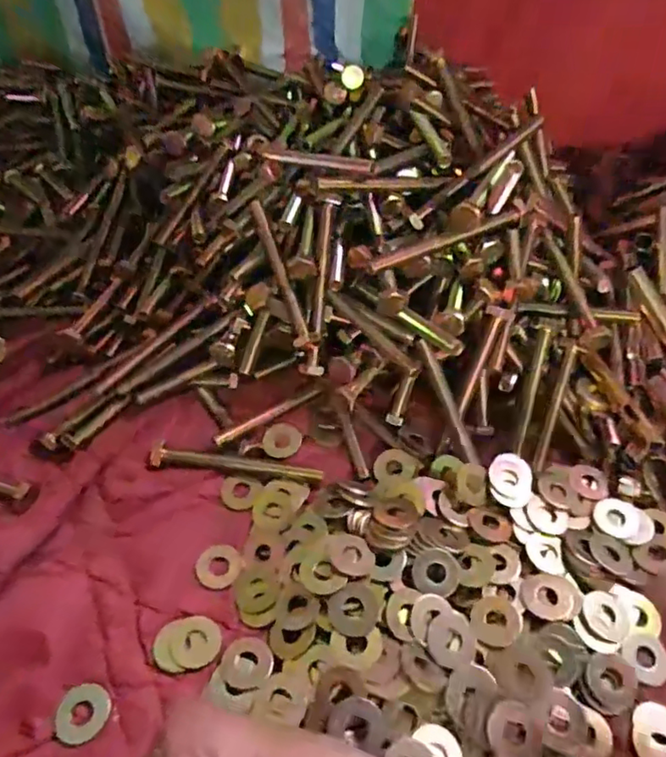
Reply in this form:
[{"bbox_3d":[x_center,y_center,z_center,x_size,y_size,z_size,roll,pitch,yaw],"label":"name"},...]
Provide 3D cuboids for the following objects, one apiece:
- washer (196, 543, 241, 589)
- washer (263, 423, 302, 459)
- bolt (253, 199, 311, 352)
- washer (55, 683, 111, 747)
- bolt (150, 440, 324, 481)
[{"bbox_3d":[-0.061,0.101,0.314,0.023,0.004,0.024,10,52,8],"label":"washer"},{"bbox_3d":[-0.032,0.038,0.365,0.024,0.004,0.025,0,51,0],"label":"washer"},{"bbox_3d":[-0.034,-0.067,0.372,0.010,0.009,0.102,-17,78,-14],"label":"bolt"},{"bbox_3d":[-0.115,0.154,0.269,0.022,0.004,0.024,19,63,-1],"label":"washer"},{"bbox_3d":[-0.057,0.050,0.351,0.101,0.010,0.015,4,51,3],"label":"bolt"}]

